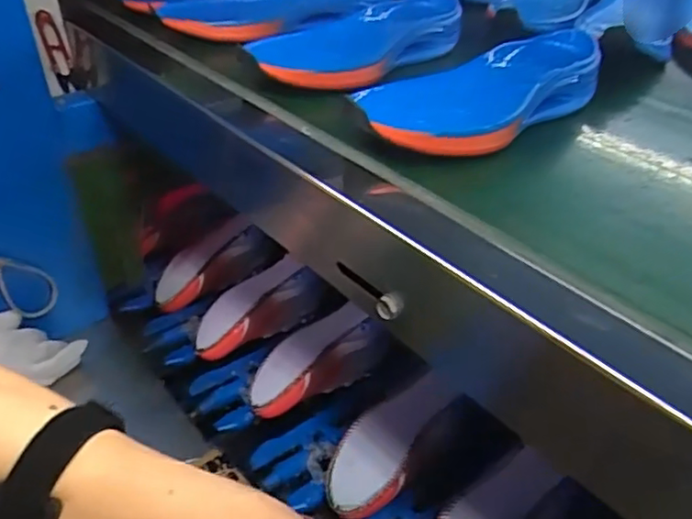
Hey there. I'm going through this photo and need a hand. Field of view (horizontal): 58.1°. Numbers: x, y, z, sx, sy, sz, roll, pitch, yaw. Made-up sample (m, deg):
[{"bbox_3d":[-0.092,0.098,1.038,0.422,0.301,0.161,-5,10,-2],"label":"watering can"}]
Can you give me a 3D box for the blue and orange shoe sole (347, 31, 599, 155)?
[{"bbox_3d":[0.110,-0.133,0.495,0.097,0.039,0.251,29,44,36],"label":"blue and orange shoe sole"}]

